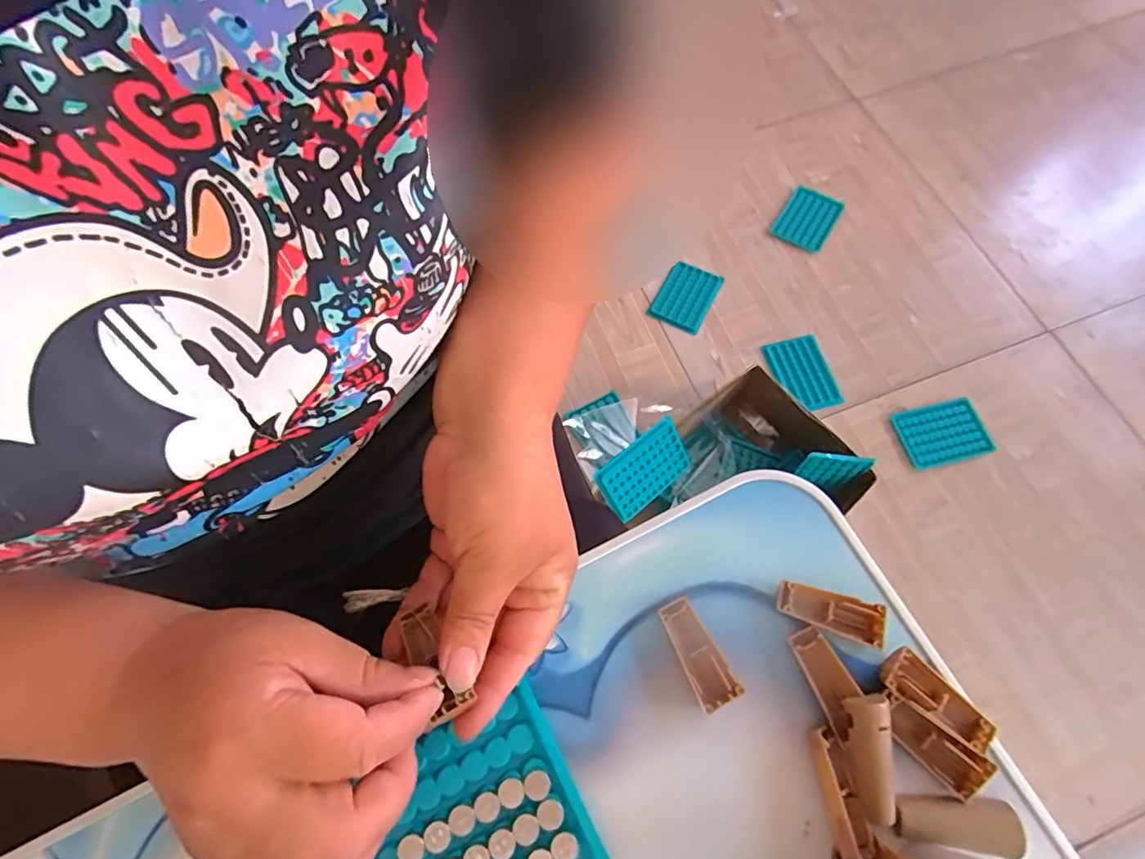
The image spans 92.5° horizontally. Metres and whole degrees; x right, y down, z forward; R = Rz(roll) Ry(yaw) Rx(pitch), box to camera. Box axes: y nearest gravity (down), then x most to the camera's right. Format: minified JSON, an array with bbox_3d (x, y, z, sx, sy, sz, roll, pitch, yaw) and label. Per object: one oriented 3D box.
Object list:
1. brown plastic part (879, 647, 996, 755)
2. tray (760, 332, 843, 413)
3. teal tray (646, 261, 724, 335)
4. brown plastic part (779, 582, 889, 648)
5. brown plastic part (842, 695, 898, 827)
[{"bbox_3d":[0.168,0.125,0.254,0.050,0.011,0.021,38,74,15],"label":"brown plastic part"},{"bbox_3d":[0.377,-0.092,0.901,0.088,0.014,0.128,-16,68,-5],"label":"tray"},{"bbox_3d":[0.195,-0.228,0.947,0.092,0.022,0.123,27,71,12],"label":"teal tray"},{"bbox_3d":[0.126,0.089,0.268,0.048,0.010,0.019,15,69,7],"label":"brown plastic part"},{"bbox_3d":[0.130,0.144,0.241,0.017,0.013,0.049,2,68,2],"label":"brown plastic part"}]

